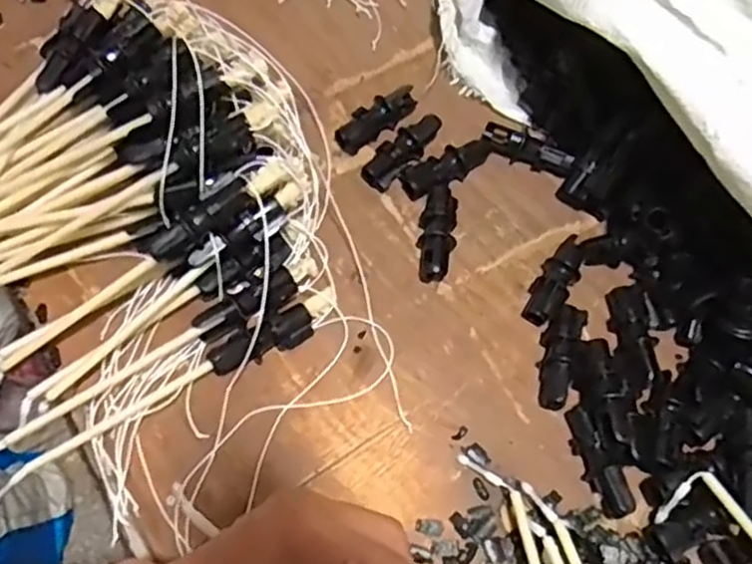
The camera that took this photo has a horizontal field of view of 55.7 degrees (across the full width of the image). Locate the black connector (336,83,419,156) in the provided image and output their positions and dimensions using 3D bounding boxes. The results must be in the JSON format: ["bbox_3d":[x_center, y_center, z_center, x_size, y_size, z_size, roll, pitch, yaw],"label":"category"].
[{"bbox_3d":[0.000,-0.118,0.514,0.066,0.017,0.021,-33,73,-16],"label":"black connector"}]

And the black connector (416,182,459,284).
[{"bbox_3d":[0.042,-0.035,0.483,0.025,0.022,0.068,9,67,0],"label":"black connector"}]

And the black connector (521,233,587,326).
[{"bbox_3d":[0.121,-0.002,0.474,0.024,0.019,0.066,31,69,9],"label":"black connector"}]

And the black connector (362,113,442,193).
[{"bbox_3d":[0.020,-0.094,0.502,0.022,0.022,0.068,41,70,13],"label":"black connector"}]

